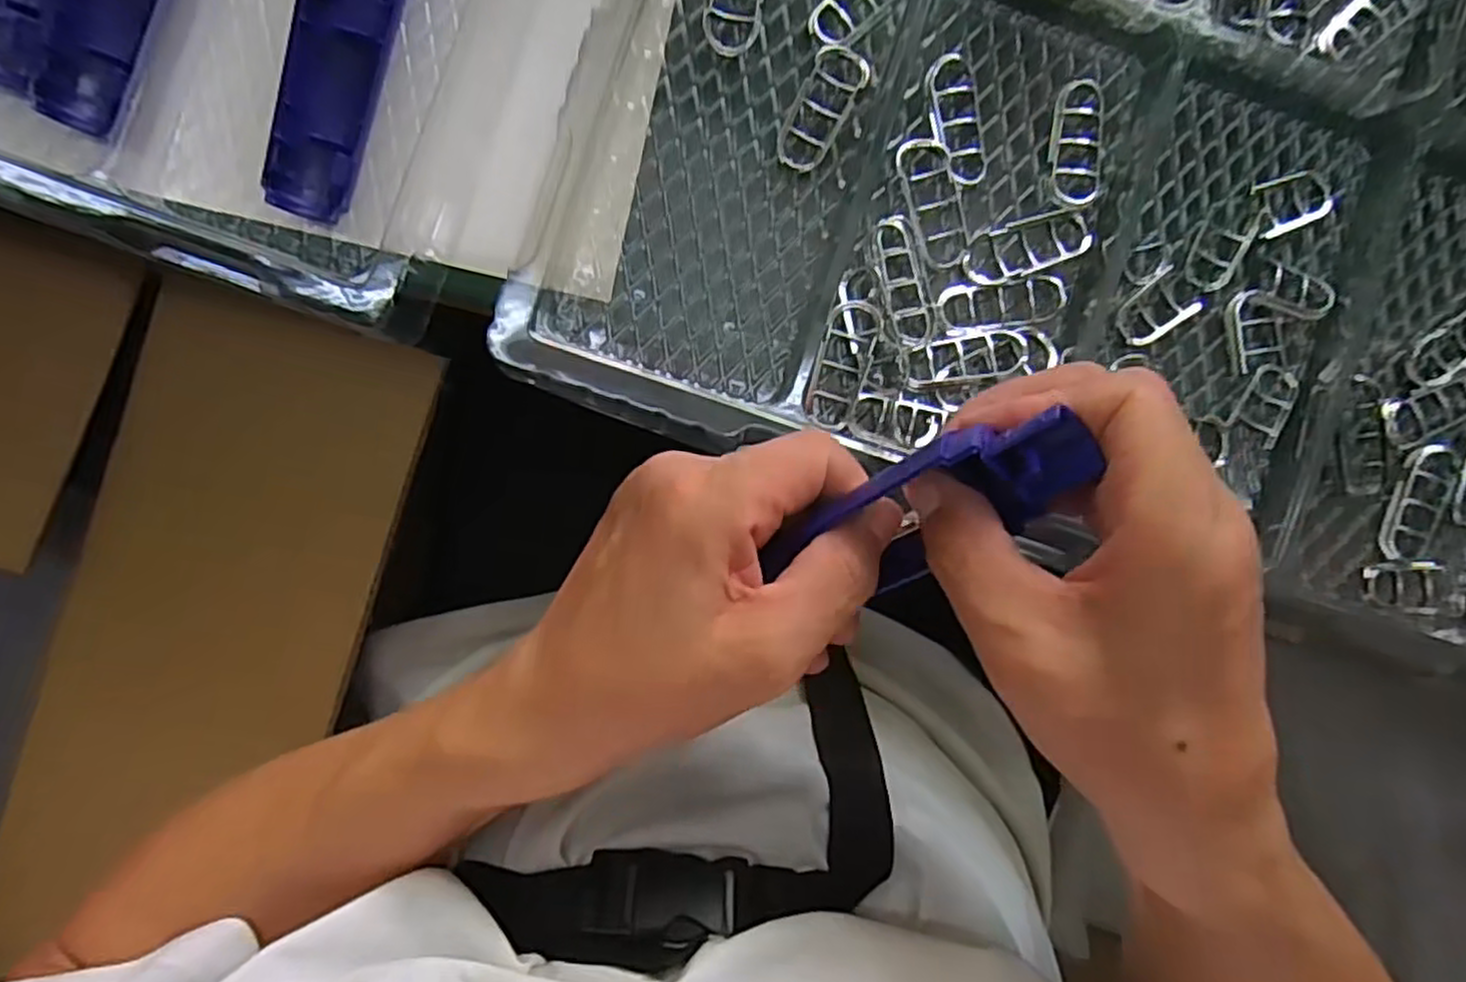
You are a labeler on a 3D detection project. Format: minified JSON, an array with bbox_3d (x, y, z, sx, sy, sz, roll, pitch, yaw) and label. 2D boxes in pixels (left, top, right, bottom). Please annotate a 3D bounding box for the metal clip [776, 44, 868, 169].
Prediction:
[{"bbox_3d":[0.037,-0.155,0.309,0.022,0.009,0.052,26,89,-5],"label":"metal clip"}]

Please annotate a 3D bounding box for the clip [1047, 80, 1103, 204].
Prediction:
[{"bbox_3d":[0.144,-0.143,0.316,0.022,0.009,0.051,5,91,-5],"label":"clip"}]

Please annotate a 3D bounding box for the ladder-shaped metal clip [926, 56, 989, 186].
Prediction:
[{"bbox_3d":[0.094,-0.153,0.313,0.024,0.008,0.052,-10,93,-5],"label":"ladder-shaped metal clip"}]

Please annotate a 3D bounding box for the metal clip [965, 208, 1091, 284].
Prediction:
[{"bbox_3d":[0.122,-0.101,0.315,0.054,0.007,0.022,-19,93,-4],"label":"metal clip"}]

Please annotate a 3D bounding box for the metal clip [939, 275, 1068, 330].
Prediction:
[{"bbox_3d":[0.112,-0.078,0.317,0.052,0.008,0.019,-6,96,0],"label":"metal clip"}]

